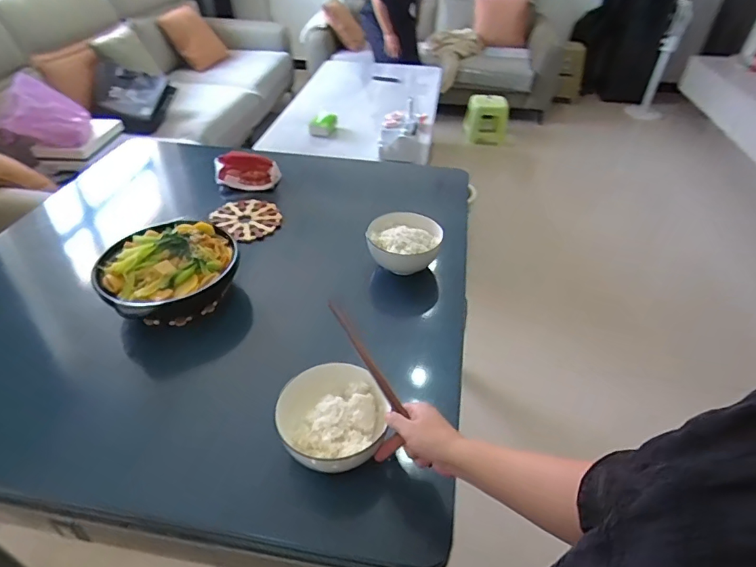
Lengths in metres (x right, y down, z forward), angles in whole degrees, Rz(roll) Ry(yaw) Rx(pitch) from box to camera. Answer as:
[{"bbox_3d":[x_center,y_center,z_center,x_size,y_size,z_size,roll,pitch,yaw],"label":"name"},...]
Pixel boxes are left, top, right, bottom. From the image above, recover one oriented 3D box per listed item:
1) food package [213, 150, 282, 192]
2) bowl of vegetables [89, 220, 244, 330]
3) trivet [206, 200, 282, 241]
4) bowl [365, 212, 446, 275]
[{"bbox_3d":[-0.324,-0.280,1.144,0.152,0.091,0.024,8,4,-7],"label":"food package"},{"bbox_3d":[-0.375,-0.016,0.837,0.220,0.106,0.204,3,40,-2],"label":"bowl of vegetables"},{"bbox_3d":[-0.291,-0.148,1.053,0.134,0.020,0.150,-30,51,-34],"label":"trivet"},{"bbox_3d":[0.046,-0.080,0.905,0.152,0.067,0.123,11,40,8],"label":"bowl"}]

